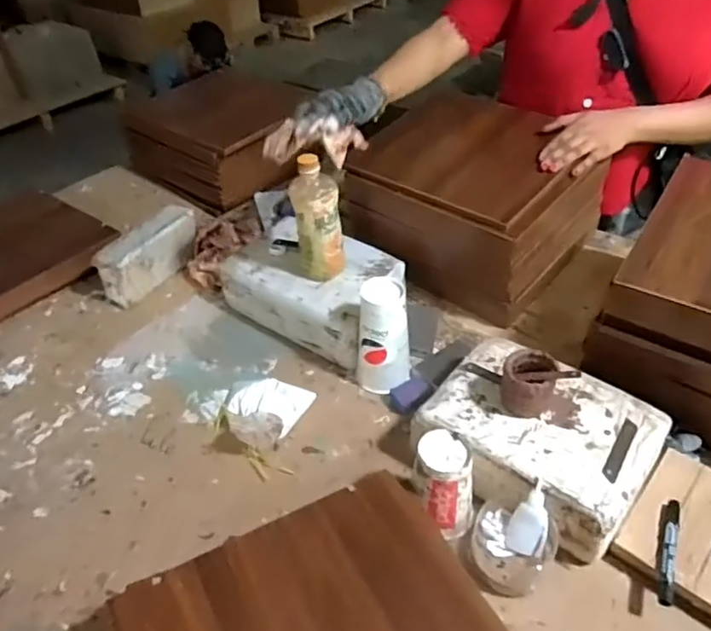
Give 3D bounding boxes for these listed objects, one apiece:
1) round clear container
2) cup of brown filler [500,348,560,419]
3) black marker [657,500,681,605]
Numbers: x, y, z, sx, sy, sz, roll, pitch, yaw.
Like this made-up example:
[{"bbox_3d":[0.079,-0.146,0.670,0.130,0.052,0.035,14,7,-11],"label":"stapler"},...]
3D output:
[{"bbox_3d":[0.172,0.268,0.694,0.093,0.061,0.088,-2,41,2],"label":"round clear container"},{"bbox_3d":[0.213,0.087,0.747,0.061,0.067,0.069,17,45,21],"label":"cup of brown filler"},{"bbox_3d":[0.352,0.260,0.673,0.016,0.016,0.127,16,44,20],"label":"black marker"}]

